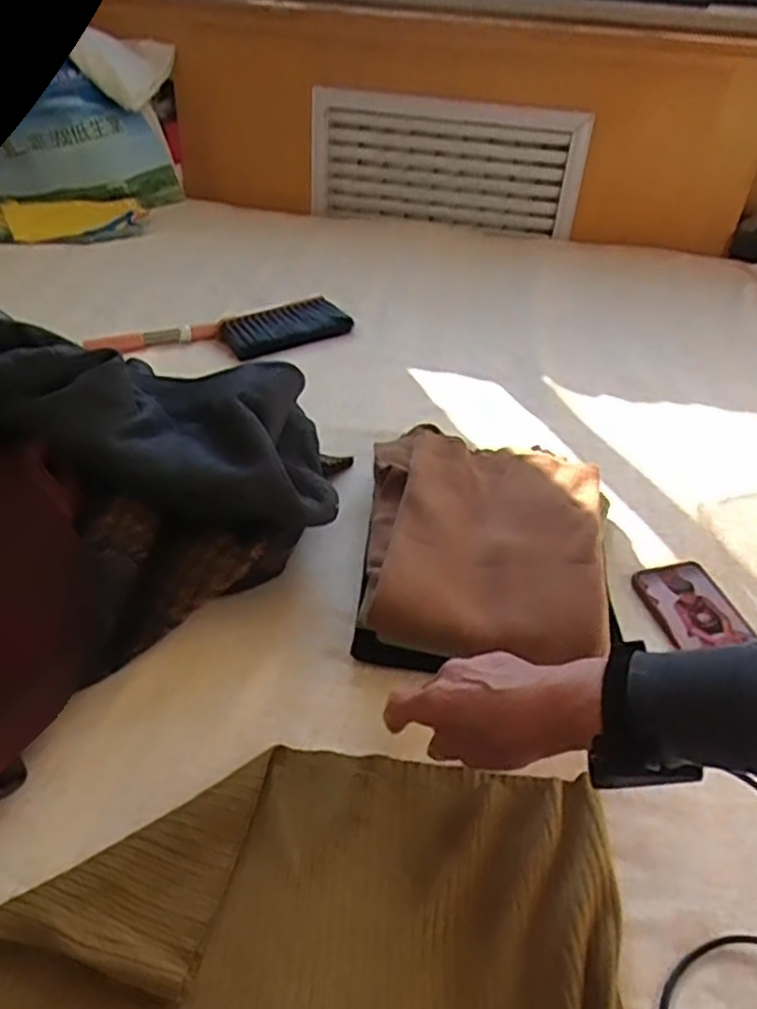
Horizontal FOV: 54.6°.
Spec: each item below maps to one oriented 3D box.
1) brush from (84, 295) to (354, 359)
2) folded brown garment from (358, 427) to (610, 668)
[{"bbox_3d":[-0.226,-0.256,1.089,0.383,0.045,0.089,-12,40,-20],"label":"brush"},{"bbox_3d":[0.102,0.022,0.738,0.242,0.046,0.292,10,38,7],"label":"folded brown garment"}]

